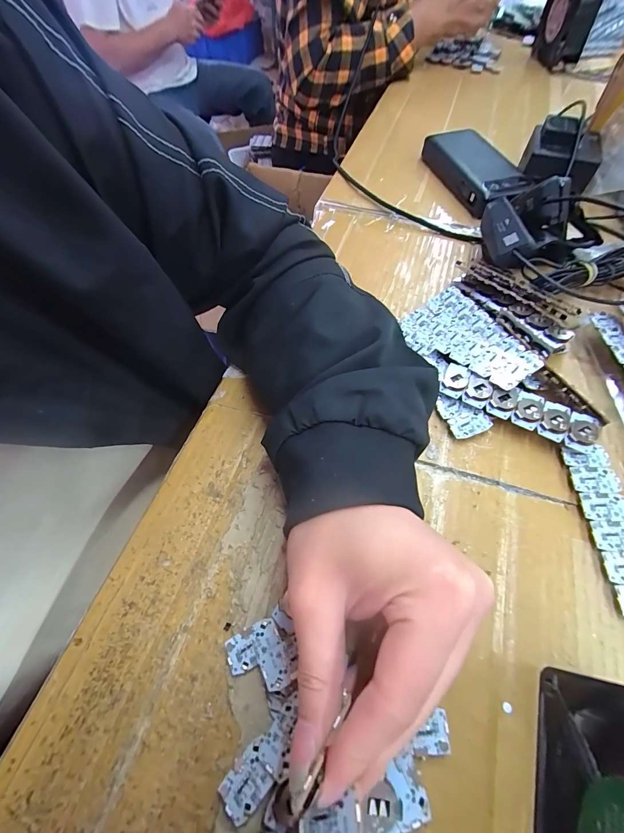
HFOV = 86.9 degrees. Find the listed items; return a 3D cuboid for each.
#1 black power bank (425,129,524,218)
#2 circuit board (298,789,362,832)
[{"bbox_3d":[0.200,-0.306,0.411,0.070,0.034,0.151,-16,62,-6],"label":"black power bank"},{"bbox_3d":[0.006,0.141,0.111,0.029,0.004,0.011,-42,27,23],"label":"circuit board"}]

